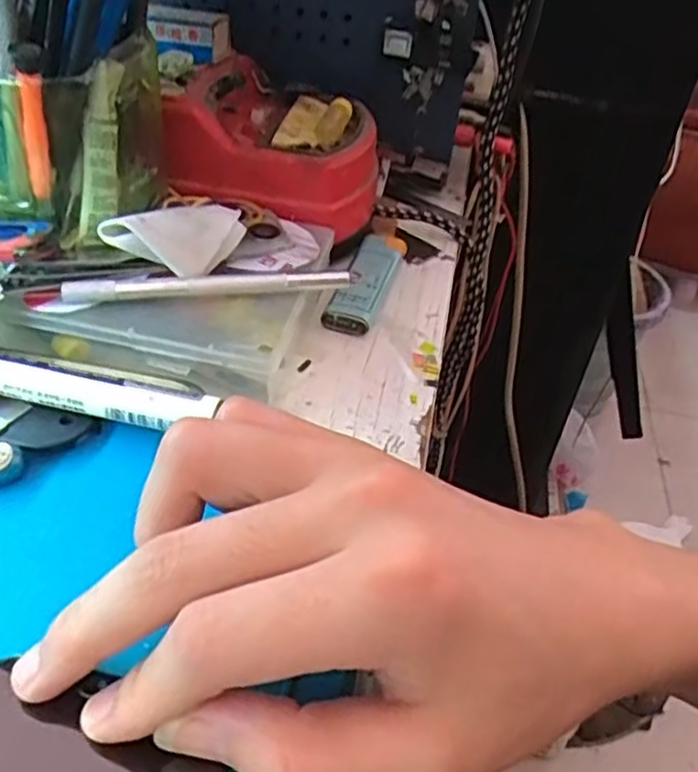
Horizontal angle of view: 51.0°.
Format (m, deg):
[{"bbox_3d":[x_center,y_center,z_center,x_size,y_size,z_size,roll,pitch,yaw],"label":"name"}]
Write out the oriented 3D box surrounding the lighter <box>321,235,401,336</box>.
[{"bbox_3d":[0.009,-0.052,0.359,0.023,0.013,0.078,14,40,9],"label":"lighter"}]

